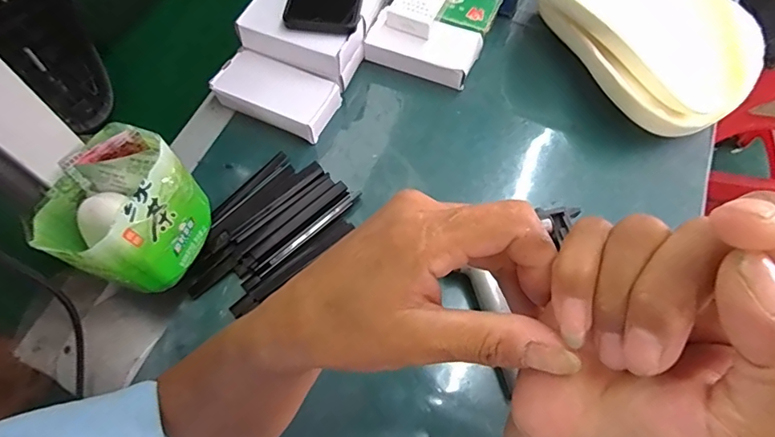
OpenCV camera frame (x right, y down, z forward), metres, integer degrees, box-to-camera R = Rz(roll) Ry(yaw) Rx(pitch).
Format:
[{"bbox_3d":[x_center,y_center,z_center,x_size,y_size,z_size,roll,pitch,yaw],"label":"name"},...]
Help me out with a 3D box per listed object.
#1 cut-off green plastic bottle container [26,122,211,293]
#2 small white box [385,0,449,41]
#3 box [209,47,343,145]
[{"bbox_3d":[-0.202,-0.003,0.377,0.082,0.086,0.105,25,66,12],"label":"cut-off green plastic bottle container"},{"bbox_3d":[0.045,-0.257,0.560,0.054,0.020,0.101,24,66,12],"label":"small white box"},{"bbox_3d":[-0.122,-0.134,0.522,0.126,0.030,0.065,24,66,12],"label":"box"}]

